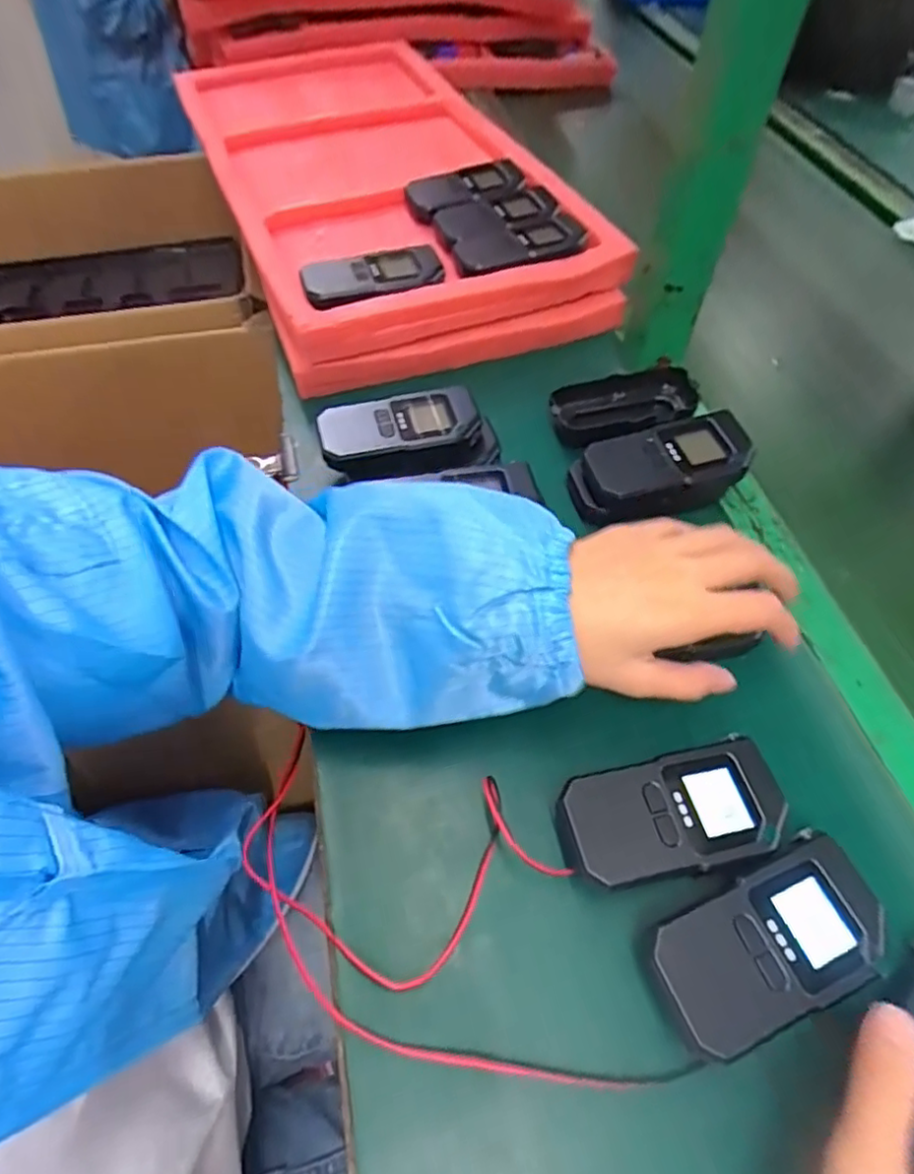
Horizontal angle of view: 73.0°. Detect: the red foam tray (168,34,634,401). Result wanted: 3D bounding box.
[{"bbox_3d":[-0.093,-0.455,0.673,0.316,0.051,0.603,-18,58,-12],"label":"red foam tray"}]

